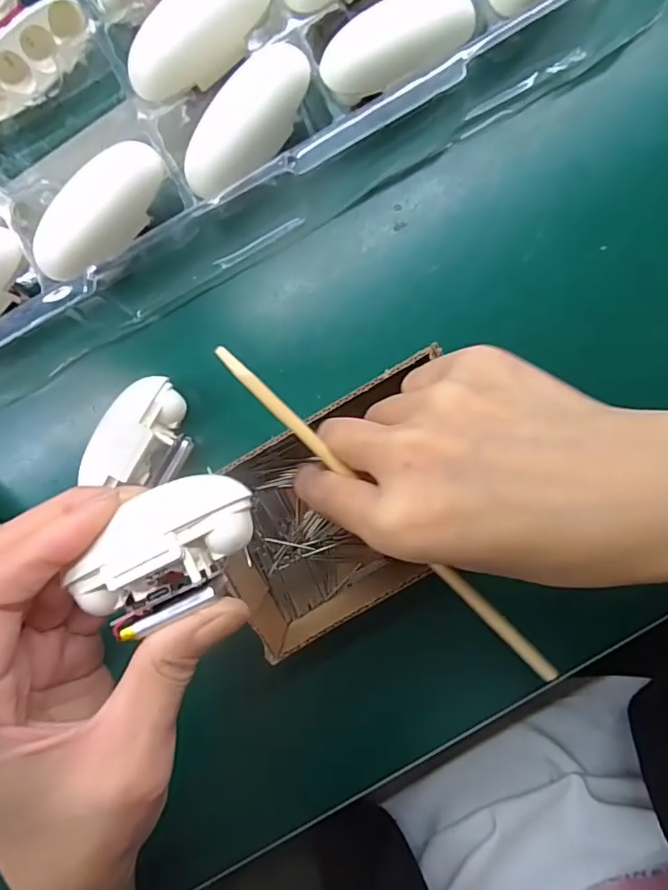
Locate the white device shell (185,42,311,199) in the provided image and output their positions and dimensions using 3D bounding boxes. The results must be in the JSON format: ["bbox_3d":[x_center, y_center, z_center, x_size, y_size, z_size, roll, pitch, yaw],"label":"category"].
[{"bbox_3d":[-0.036,-0.131,0.216,0.024,0.015,0.065,42,94,1],"label":"white device shell"}]

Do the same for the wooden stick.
[{"bbox_3d":[0.025,0.032,0.209,0.007,0.004,0.189,-45,99,4],"label":"wooden stick"}]

